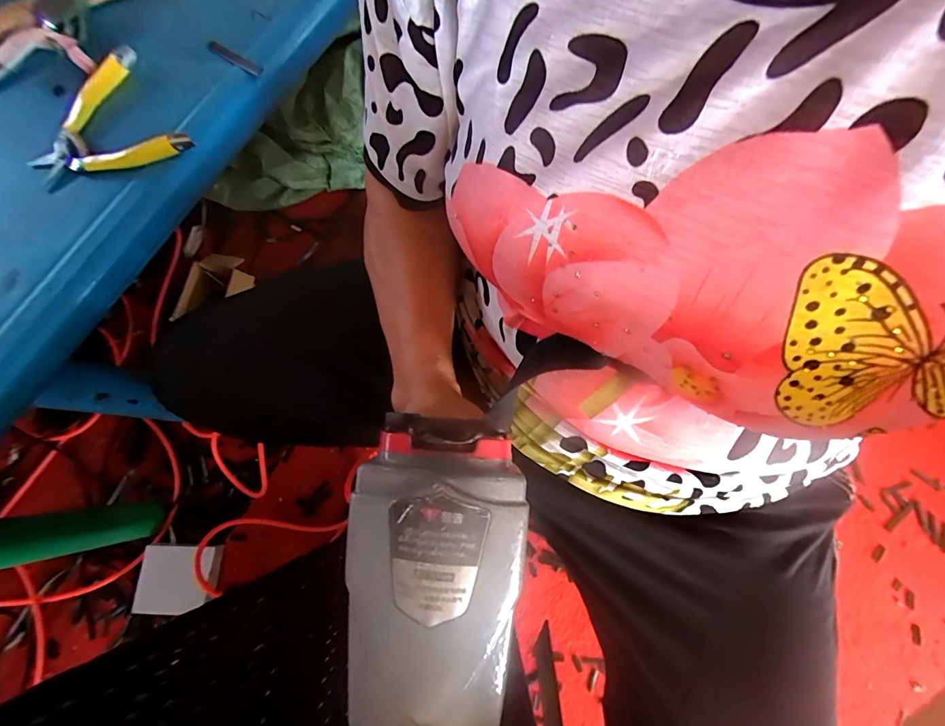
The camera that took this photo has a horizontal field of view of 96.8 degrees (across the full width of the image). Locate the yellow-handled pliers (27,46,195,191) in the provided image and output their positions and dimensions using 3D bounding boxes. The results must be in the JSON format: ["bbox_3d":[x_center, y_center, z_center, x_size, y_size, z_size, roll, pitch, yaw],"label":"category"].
[{"bbox_3d":[-0.317,-0.196,0.358,0.118,0.022,0.128,-34,77,-8],"label":"yellow-handled pliers"}]

